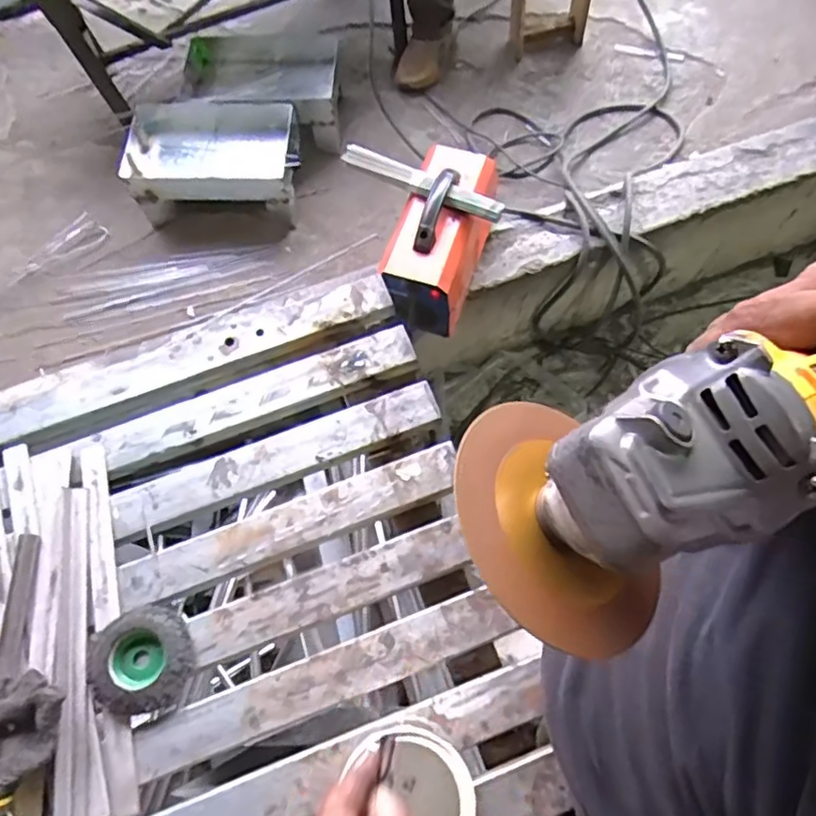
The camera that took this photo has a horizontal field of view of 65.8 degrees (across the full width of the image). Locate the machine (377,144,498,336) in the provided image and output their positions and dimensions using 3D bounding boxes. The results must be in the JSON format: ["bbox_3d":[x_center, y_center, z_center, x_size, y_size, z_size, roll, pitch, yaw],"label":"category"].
[{"bbox_3d":[0.066,-0.327,1.220,0.154,0.188,0.305,21,71,10],"label":"machine"}]

